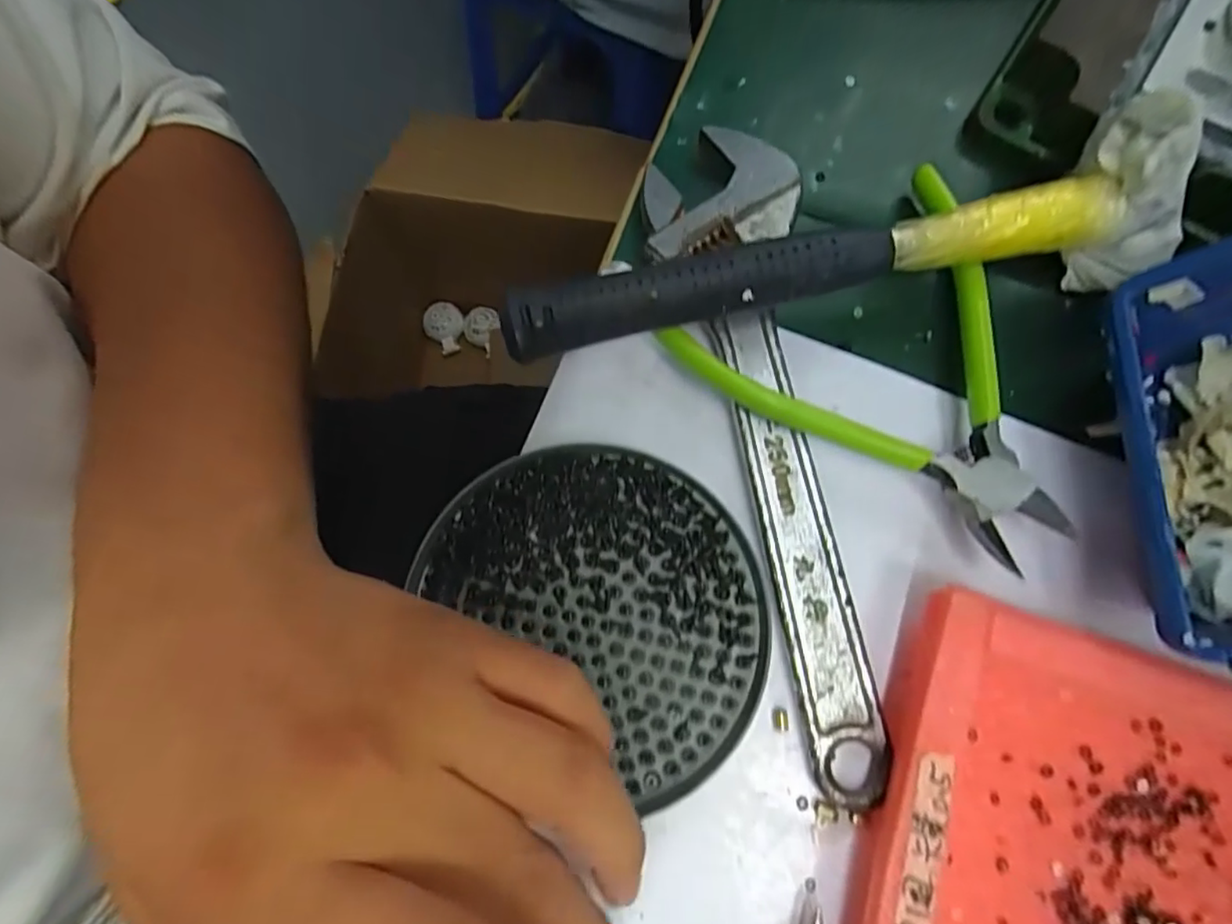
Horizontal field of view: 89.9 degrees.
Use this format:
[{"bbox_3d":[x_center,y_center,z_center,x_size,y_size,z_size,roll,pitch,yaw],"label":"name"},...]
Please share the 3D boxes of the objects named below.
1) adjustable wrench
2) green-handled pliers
[{"bbox_3d":[0.048,-0.008,0.214,0.053,0.016,0.236,-6,77,-1],"label":"adjustable wrench"},{"bbox_3d":[0.109,-0.050,0.220,0.139,0.017,0.126,35,80,8],"label":"green-handled pliers"}]

